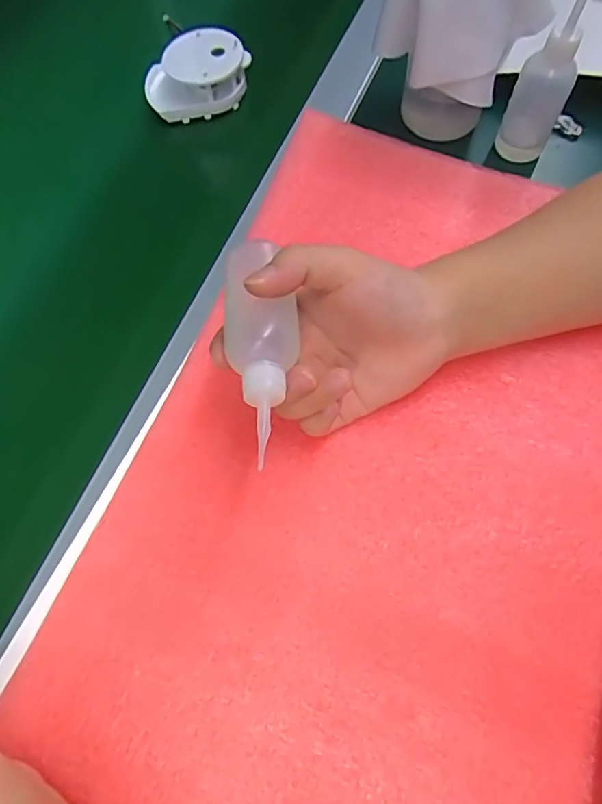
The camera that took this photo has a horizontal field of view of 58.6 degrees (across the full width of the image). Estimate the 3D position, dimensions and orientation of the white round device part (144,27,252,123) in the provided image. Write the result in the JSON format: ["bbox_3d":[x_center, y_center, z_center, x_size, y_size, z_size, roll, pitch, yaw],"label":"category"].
[{"bbox_3d":[-0.087,-0.263,0.432,0.078,0.038,0.058,-34,64,-12],"label":"white round device part"}]

